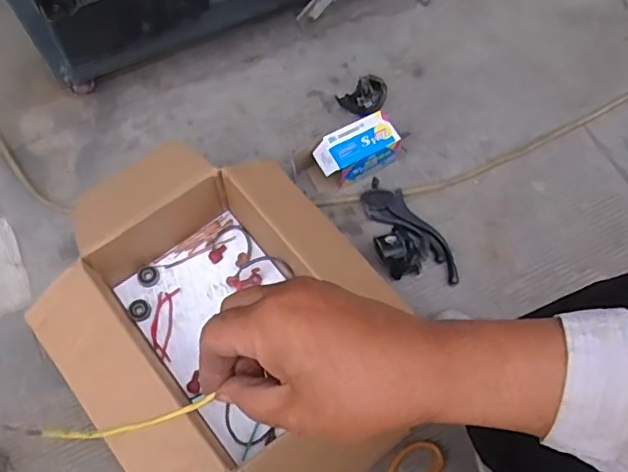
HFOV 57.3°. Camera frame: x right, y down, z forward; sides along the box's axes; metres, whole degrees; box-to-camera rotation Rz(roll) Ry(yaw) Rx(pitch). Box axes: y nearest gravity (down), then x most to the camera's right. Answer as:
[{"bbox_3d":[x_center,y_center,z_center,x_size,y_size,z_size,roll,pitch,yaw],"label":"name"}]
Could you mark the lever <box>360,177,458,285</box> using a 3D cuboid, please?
[{"bbox_3d":[0.130,-0.007,0.826,0.098,0.044,0.185,-24,70,-9],"label":"lever"}]

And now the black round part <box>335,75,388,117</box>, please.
[{"bbox_3d":[0.082,-0.223,0.927,0.066,0.033,0.070,0,68,0],"label":"black round part"}]

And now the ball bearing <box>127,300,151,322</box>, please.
[{"bbox_3d":[-0.240,0.102,0.789,0.027,0.011,0.031,-26,70,-10],"label":"ball bearing"}]

